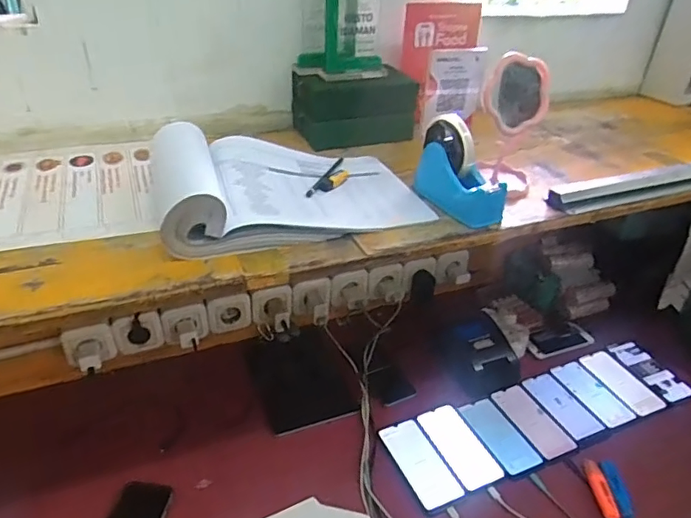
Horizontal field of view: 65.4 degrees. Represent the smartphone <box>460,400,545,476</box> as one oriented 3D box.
[{"bbox_3d":[0.269,0.304,0.933,0.079,0.013,0.152,-12,34,-21],"label":"smartphone"}]

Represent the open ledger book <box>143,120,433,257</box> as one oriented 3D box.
[{"bbox_3d":[-0.072,-0.111,0.710,0.341,0.076,0.220,-10,34,-19],"label":"open ledger book"}]

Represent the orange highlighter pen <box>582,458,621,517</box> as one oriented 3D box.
[{"bbox_3d":[0.399,0.357,0.840,0.023,0.014,0.109,3,32,1],"label":"orange highlighter pen"}]

